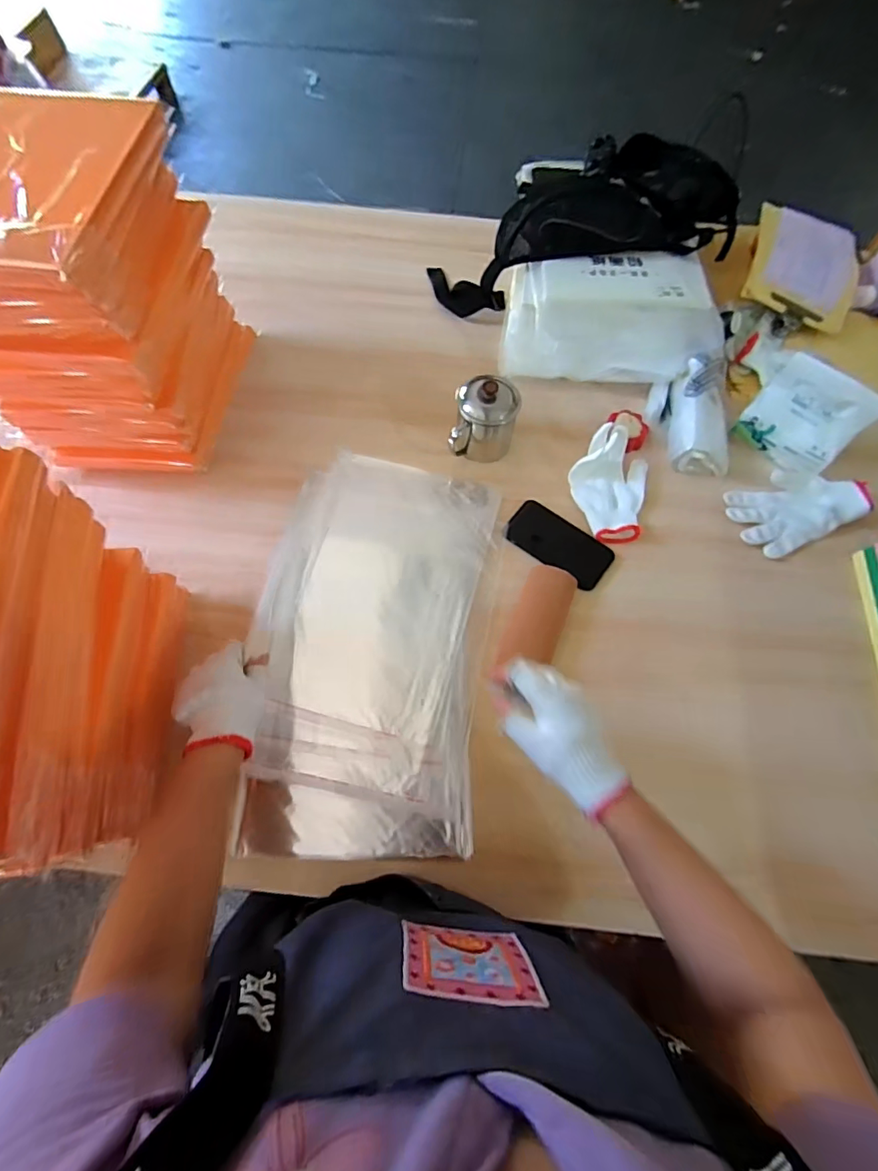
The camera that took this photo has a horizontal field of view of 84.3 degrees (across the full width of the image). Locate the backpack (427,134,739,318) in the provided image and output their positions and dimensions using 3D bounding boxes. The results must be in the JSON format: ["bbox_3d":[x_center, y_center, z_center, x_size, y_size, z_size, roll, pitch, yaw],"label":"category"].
[{"bbox_3d":[0.256,-0.644,0.875,0.535,0.160,0.281,-9,66,-6],"label":"backpack"}]

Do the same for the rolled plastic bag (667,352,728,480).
[{"bbox_3d":[0.408,-0.269,0.758,0.090,0.062,0.183,6,67,1],"label":"rolled plastic bag"}]

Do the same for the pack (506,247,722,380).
[{"bbox_3d":[0.280,-0.443,0.804,0.343,0.090,0.200,8,66,2],"label":"pack"}]

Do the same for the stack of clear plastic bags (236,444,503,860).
[{"bbox_3d":[-0.084,0.059,0.614,0.279,0.044,0.503,6,68,4],"label":"stack of clear plastic bags"}]

